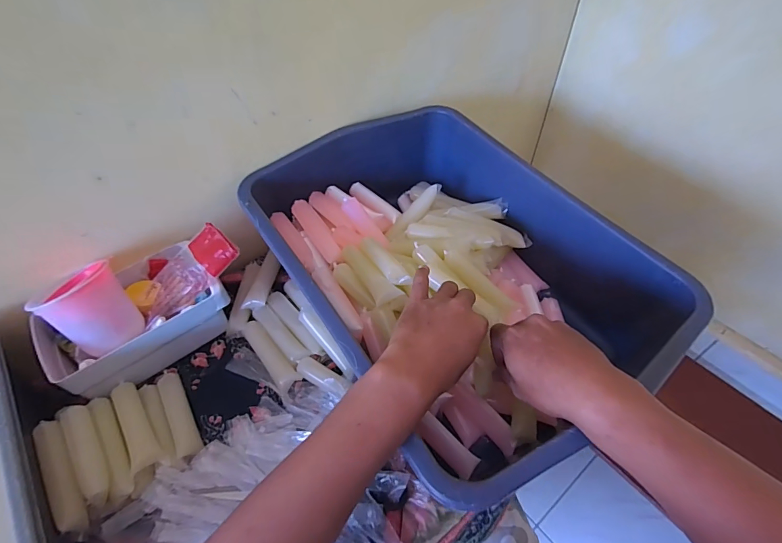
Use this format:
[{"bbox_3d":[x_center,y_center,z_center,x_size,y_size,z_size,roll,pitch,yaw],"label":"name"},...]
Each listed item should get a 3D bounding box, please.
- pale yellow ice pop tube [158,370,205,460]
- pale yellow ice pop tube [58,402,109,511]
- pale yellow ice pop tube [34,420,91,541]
[{"bbox_3d":[-0.252,0.167,0.485,0.024,0.020,0.114,-27,55,-18],"label":"pale yellow ice pop tube"},{"bbox_3d":[-0.308,0.181,0.411,0.022,0.017,0.110,-34,58,-22],"label":"pale yellow ice pop tube"},{"bbox_3d":[-0.323,0.198,0.402,0.023,0.024,0.128,-33,57,-22],"label":"pale yellow ice pop tube"}]

